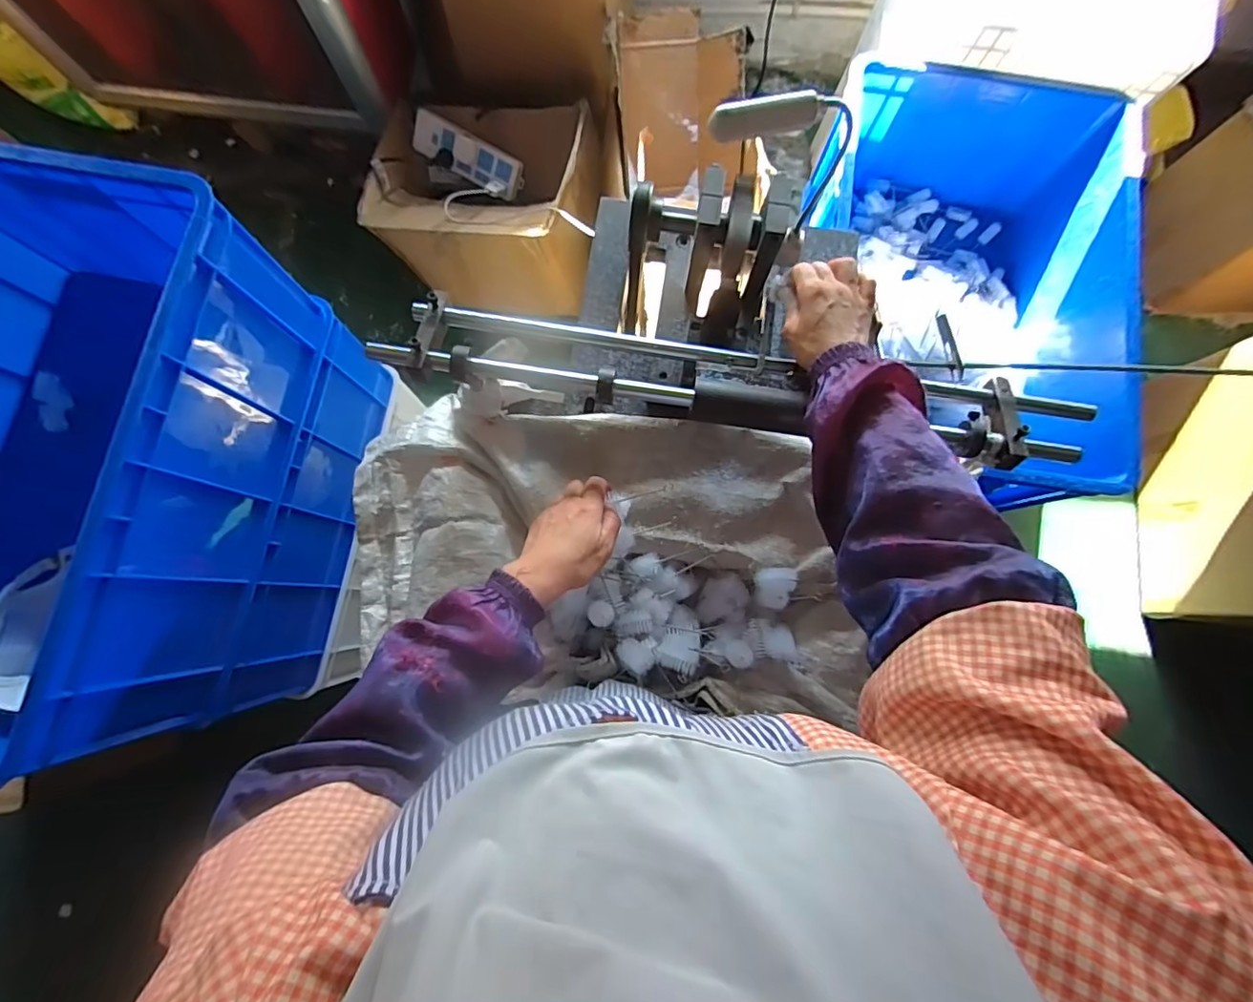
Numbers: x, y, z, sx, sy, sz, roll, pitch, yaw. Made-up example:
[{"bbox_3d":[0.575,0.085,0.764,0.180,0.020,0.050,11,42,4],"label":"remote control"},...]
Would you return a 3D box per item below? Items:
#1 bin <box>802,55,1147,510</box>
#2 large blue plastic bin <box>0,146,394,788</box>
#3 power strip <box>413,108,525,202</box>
[{"bbox_3d":[0.476,-0.310,0.821,0.409,0.224,0.581,12,80,2],"label":"bin"},{"bbox_3d":[-0.673,-0.033,0.742,0.413,0.448,0.654,9,80,2],"label":"large blue plastic bin"},{"bbox_3d":[-0.330,-0.716,1.140,0.234,0.034,0.078,28,116,-2],"label":"power strip"}]

